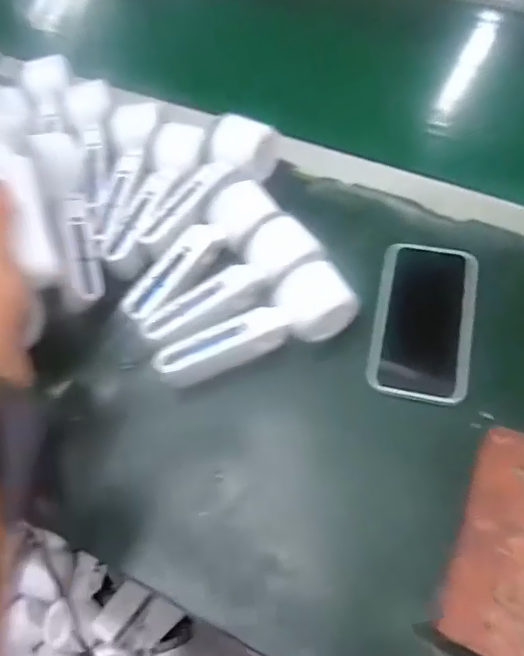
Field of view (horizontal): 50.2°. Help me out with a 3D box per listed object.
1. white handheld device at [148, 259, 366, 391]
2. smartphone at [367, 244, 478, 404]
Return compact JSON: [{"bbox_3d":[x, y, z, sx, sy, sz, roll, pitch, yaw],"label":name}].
[{"bbox_3d":[-0.003,0.006,0.467,0.169,0.052,0.052,-25,63,-10],"label":"white handheld device"},{"bbox_3d":[0.137,-0.007,0.480,0.081,0.014,0.147,11,63,10],"label":"smartphone"}]

